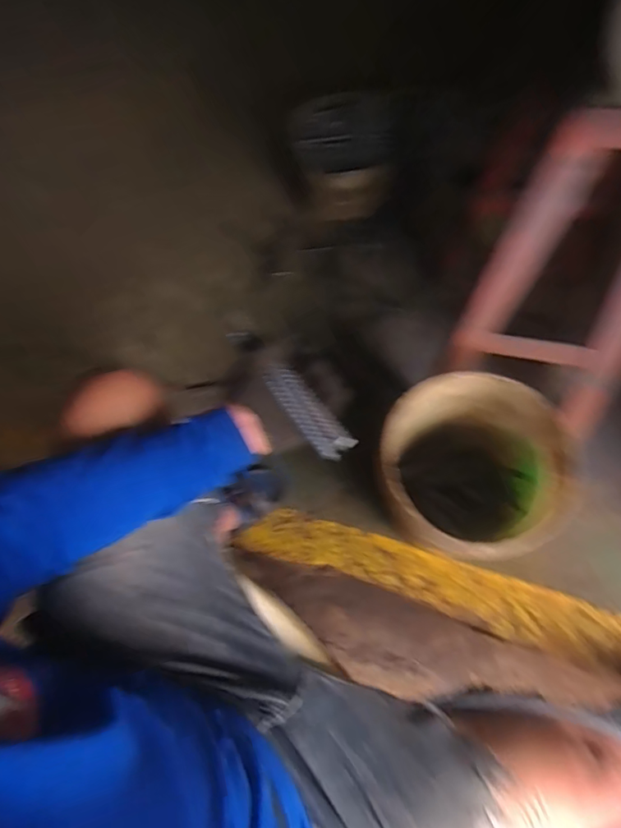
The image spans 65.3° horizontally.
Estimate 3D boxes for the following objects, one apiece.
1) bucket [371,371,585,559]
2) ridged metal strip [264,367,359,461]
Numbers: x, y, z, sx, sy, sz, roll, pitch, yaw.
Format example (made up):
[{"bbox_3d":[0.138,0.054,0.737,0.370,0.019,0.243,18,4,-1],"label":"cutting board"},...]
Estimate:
[{"bbox_3d":[0.266,0.107,0.868,0.295,0.244,0.281,-2,70,4],"label":"bucket"},{"bbox_3d":[-0.001,-0.002,0.562,0.039,0.017,0.124,-39,93,-13],"label":"ridged metal strip"}]

